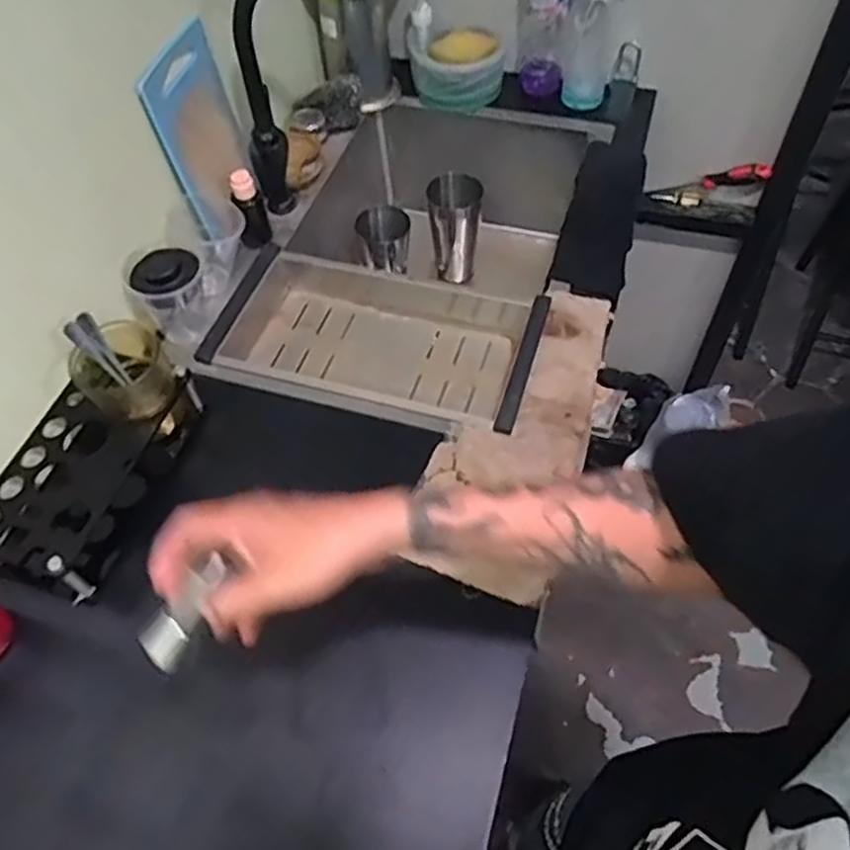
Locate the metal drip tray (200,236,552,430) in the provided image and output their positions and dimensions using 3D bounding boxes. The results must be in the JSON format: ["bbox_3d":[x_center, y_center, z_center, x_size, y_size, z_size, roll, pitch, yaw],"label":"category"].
[{"bbox_3d":[-0.061,-0.098,0.868,0.390,0.066,0.219,14,56,12],"label":"metal drip tray"}]

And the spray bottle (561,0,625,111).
[{"bbox_3d":[0.246,-0.582,1.007,0.084,0.246,0.073,2,55,4],"label":"spray bottle"}]

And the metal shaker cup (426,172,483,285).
[{"bbox_3d":[0.048,-0.309,1.133,0.079,0.185,0.072,-1,55,1],"label":"metal shaker cup"}]

